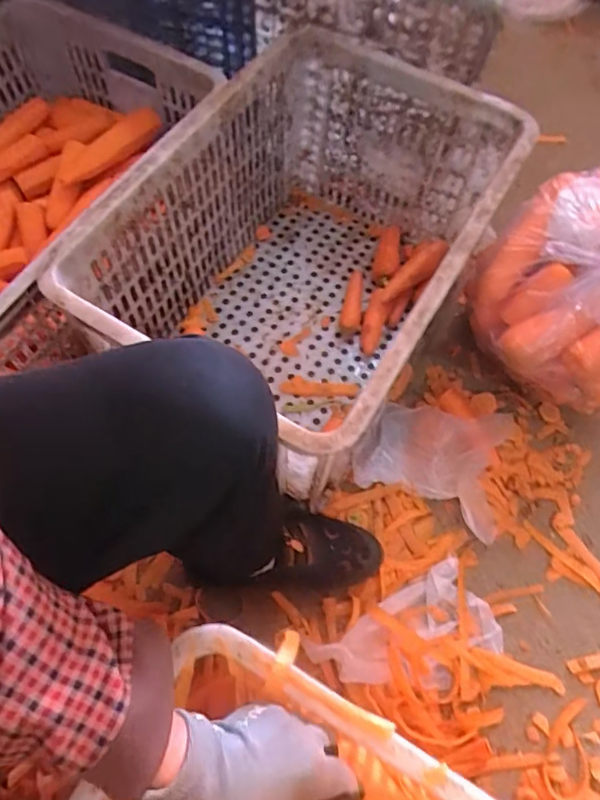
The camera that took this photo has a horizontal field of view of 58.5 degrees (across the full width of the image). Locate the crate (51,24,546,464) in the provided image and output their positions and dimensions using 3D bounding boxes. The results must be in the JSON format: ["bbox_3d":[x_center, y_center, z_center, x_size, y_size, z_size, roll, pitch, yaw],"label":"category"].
[{"bbox_3d":[0.020,-0.185,0.715,0.355,0.280,0.547,29,67,11],"label":"crate"}]

